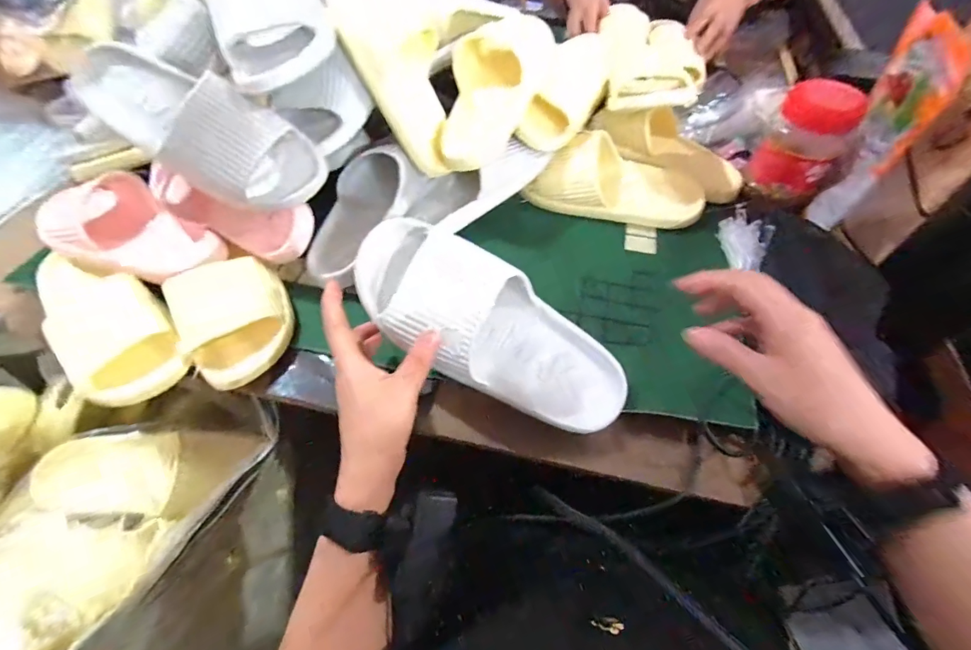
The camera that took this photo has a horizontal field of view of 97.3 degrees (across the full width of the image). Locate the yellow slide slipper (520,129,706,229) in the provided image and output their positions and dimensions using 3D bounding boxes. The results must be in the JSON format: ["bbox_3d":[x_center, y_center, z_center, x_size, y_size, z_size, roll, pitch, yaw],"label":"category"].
[{"bbox_3d":[0.177,-0.195,0.568,0.227,0.073,0.103,14,57,12],"label":"yellow slide slipper"}]

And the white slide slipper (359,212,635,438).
[{"bbox_3d":[0.009,0.002,0.384,0.278,0.074,0.109,34,80,-3],"label":"white slide slipper"}]

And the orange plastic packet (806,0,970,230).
[{"bbox_3d":[0.434,-0.222,0.467,0.031,0.194,0.159,23,59,17],"label":"orange plastic packet"}]

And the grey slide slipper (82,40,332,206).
[{"bbox_3d":[-0.300,-0.211,0.436,0.251,0.081,0.094,29,59,-3],"label":"grey slide slipper"}]

